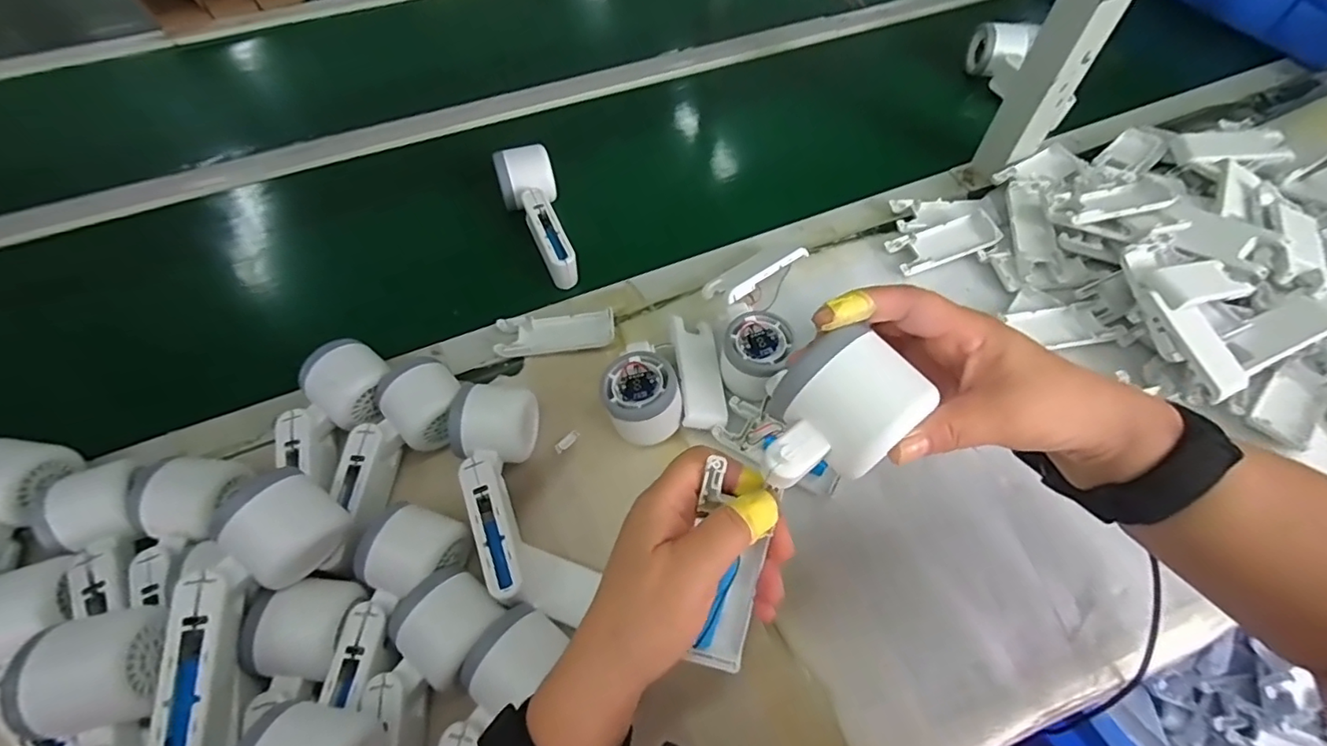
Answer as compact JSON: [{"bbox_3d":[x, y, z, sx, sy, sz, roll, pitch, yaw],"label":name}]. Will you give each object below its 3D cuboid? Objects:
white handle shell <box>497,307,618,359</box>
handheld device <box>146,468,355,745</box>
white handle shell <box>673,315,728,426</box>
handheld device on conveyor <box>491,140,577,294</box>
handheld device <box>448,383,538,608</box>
[{"bbox_3d":[-0.098,-0.035,0.523,0.105,0.016,0.041,-4,58,-3],"label":"white handle shell"},{"bbox_3d":[-0.254,0.140,0.341,0.058,0.052,0.165,11,58,7],"label":"handheld device"},{"bbox_3d":[0.031,0.000,0.490,0.037,0.028,0.101,-4,58,-3],"label":"white handle shell"},{"bbox_3d":[-0.126,-0.159,0.572,0.055,0.044,0.157,-16,59,-10],"label":"handheld device on conveyor"},{"bbox_3d":[-0.128,0.087,0.425,0.063,0.054,0.161,-4,59,0],"label":"handheld device"}]

